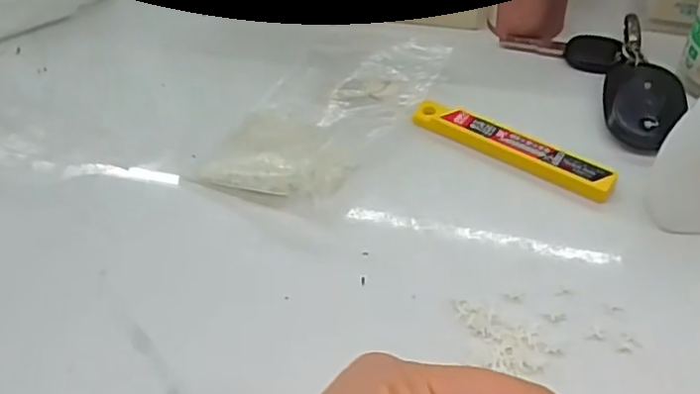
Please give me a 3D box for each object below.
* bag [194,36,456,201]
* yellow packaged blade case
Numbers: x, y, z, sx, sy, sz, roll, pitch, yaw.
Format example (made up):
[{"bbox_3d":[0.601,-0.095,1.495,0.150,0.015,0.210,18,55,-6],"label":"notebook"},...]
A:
[{"bbox_3d":[-0.013,-0.044,0.339,0.082,0.017,0.125,20,54,22],"label":"bag"},{"bbox_3d":[0.077,-0.023,0.316,0.102,0.010,0.018,27,56,27],"label":"yellow packaged blade case"}]

